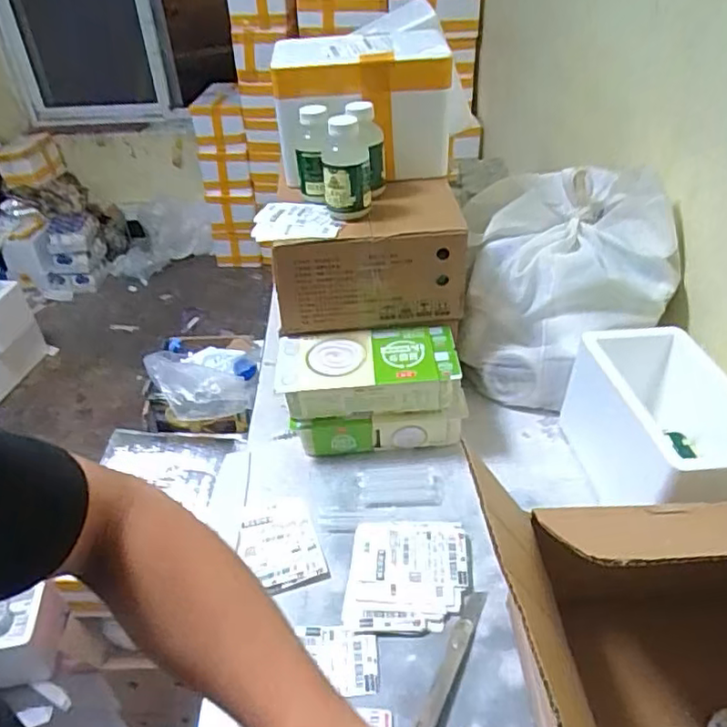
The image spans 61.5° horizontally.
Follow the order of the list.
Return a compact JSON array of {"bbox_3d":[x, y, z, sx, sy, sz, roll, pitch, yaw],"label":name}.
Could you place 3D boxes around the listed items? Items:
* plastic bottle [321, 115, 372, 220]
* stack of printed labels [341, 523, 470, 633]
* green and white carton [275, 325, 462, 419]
[{"bbox_3d":[-0.024,-0.262,0.821,0.064,0.124,0.057,-1,37,2],"label":"plastic bottle"},{"bbox_3d":[0.054,0.250,0.728,0.140,0.021,0.139,1,38,5],"label":"stack of printed labels"},{"bbox_3d":[0.004,0.013,0.868,0.245,0.071,0.117,-2,37,1],"label":"green and white carton"}]

